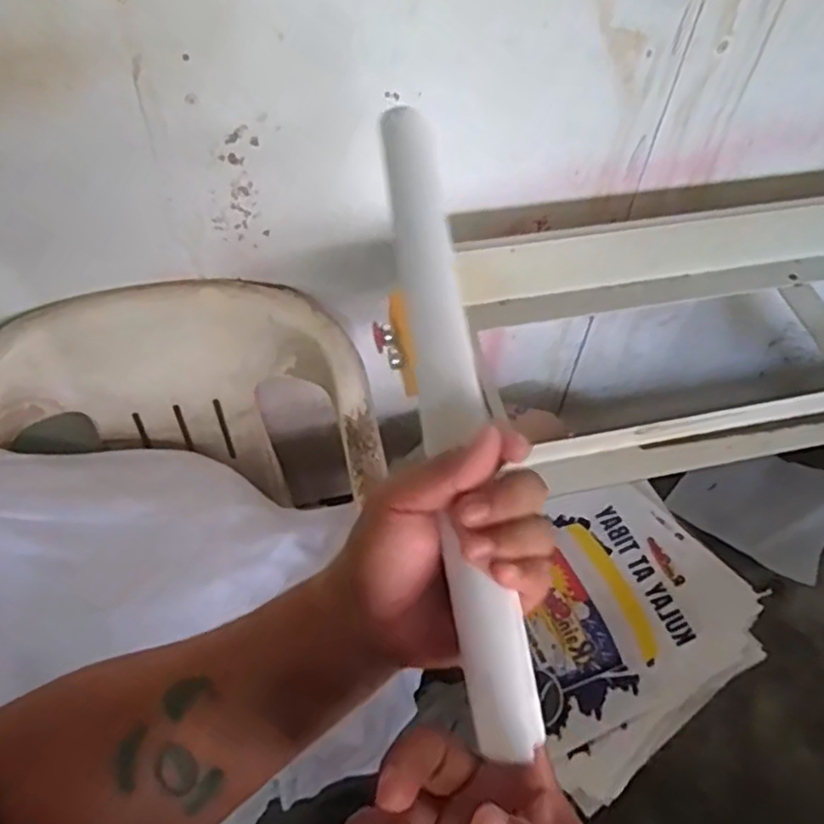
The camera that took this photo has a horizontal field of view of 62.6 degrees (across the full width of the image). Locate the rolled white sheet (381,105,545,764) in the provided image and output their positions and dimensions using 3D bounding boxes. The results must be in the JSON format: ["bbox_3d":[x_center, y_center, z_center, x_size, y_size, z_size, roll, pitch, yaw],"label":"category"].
[{"bbox_3d":[0.018,-0.006,0.315,0.028,0.024,0.297,-7,75,-7],"label":"rolled white sheet"}]

